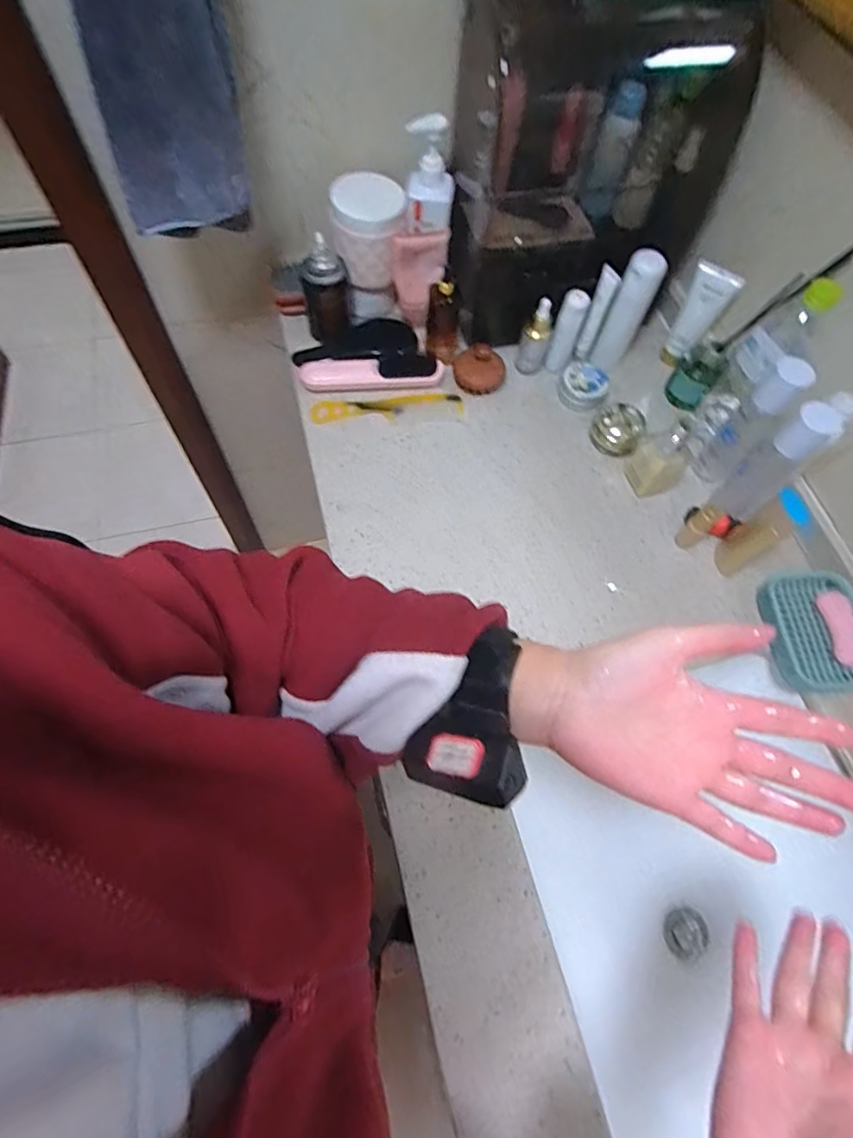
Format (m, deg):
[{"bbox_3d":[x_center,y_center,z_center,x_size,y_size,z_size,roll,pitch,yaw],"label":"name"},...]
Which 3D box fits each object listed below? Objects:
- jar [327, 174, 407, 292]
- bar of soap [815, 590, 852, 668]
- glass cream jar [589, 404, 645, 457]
[{"bbox_3d":[-0.079,-0.458,0.740,0.103,0.103,0.088,-2,65,-5],"label":"jar"},{"bbox_3d":[0.477,0.068,0.622,0.034,0.012,0.088,-3,65,-5],"label":"bar of soap"},{"bbox_3d":[0.263,-0.194,0.744,0.064,0.035,0.074,25,66,8],"label":"glass cream jar"}]

